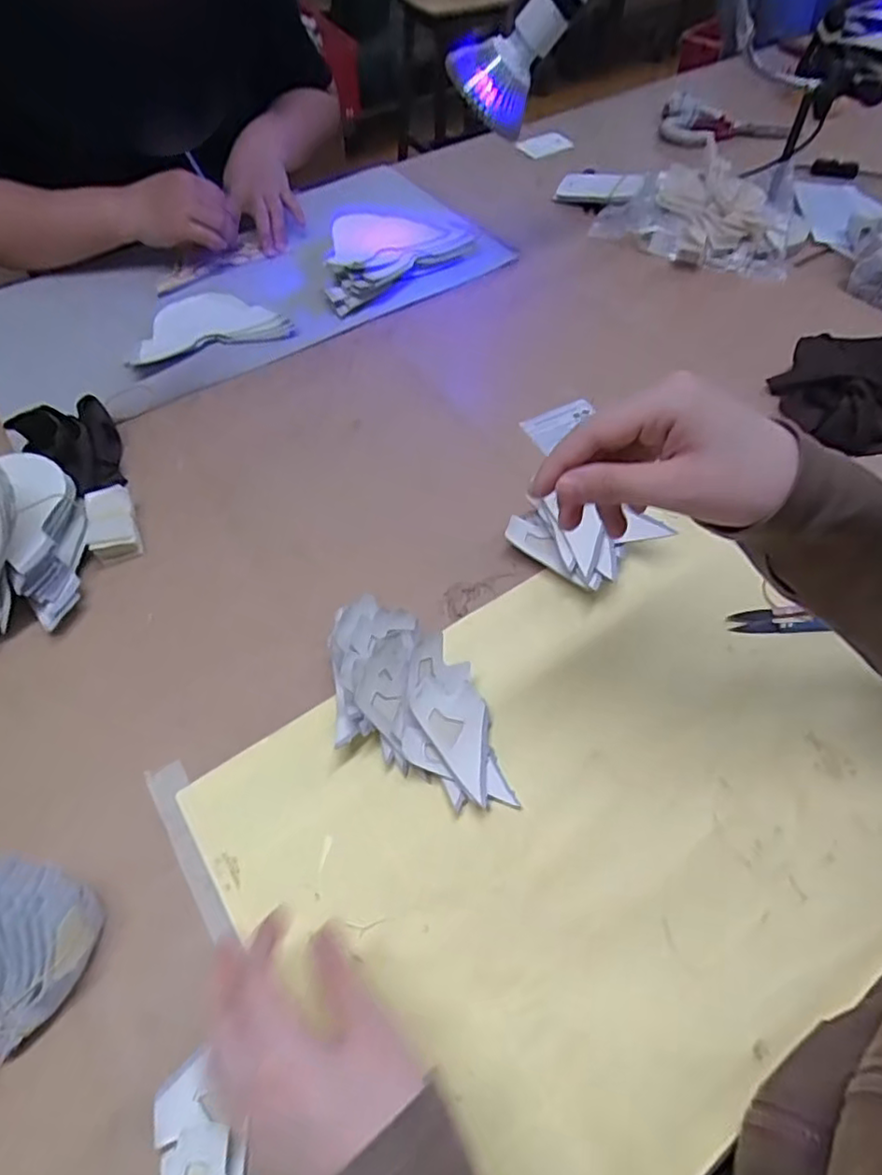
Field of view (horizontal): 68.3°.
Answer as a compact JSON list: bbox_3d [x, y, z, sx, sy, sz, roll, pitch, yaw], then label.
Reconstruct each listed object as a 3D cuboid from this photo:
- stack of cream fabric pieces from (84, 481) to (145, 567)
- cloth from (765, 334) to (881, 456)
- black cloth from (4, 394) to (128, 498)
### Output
[{"bbox_3d":[-0.264,-0.052,0.524,0.036,0.030,0.059,-20,59,-13],"label":"stack of cream fabric pieces"},{"bbox_3d":[0.398,-0.192,0.614,0.160,0.043,0.144,-5,56,-4],"label":"cloth"},{"bbox_3d":[-0.307,-0.122,0.556,0.084,0.058,0.073,37,63,22],"label":"black cloth"}]

